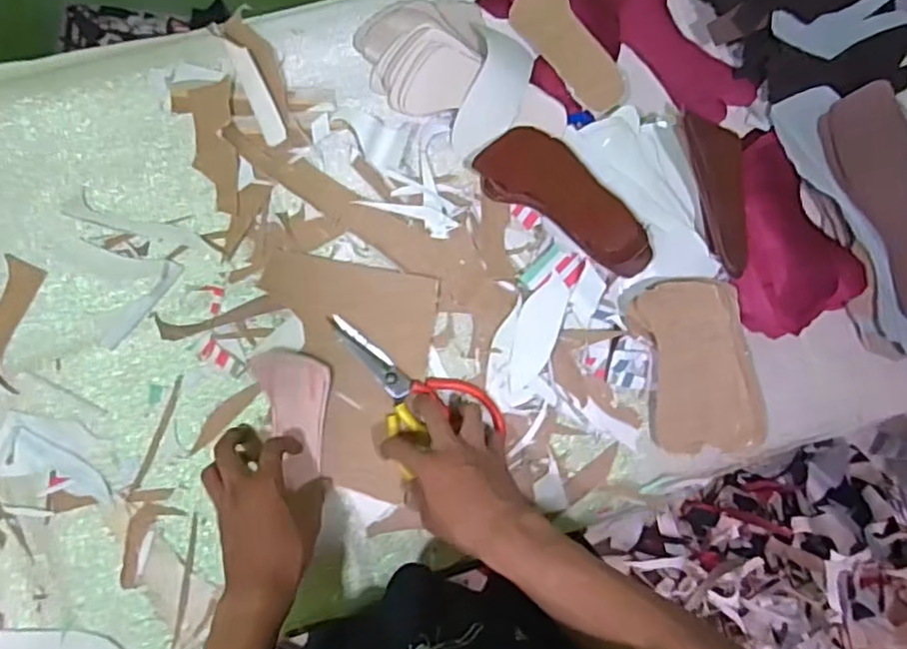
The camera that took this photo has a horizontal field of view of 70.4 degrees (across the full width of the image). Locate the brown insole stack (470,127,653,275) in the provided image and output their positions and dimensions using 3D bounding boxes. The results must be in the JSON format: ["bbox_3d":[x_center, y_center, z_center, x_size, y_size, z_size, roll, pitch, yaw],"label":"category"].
[{"bbox_3d":[0.119,-0.129,0.660,0.197,0.046,0.079,35,82,-1],"label":"brown insole stack"}]

